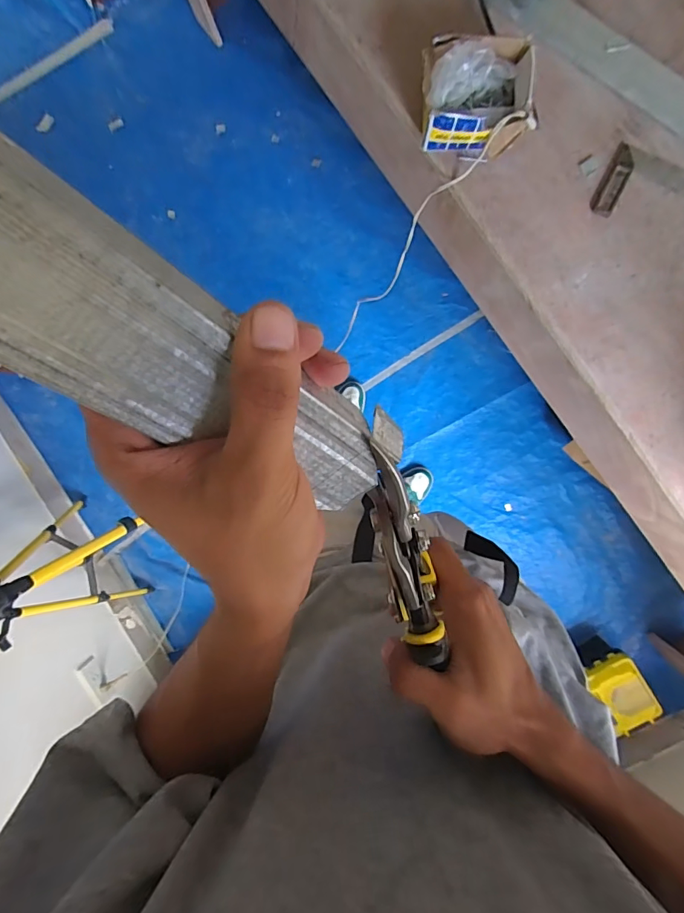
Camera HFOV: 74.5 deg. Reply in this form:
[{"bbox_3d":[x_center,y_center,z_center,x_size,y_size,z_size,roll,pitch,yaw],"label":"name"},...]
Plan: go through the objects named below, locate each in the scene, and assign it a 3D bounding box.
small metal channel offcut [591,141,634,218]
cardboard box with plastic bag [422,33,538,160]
[{"bbox_3d":[0.411,-0.415,0.679,0.034,0.009,0.103,23,96,0],"label":"small metal channel offcut"},{"bbox_3d":[0.191,-0.501,0.633,0.159,0.101,0.123,-1,95,3],"label":"cardboard box with plastic bag"}]

